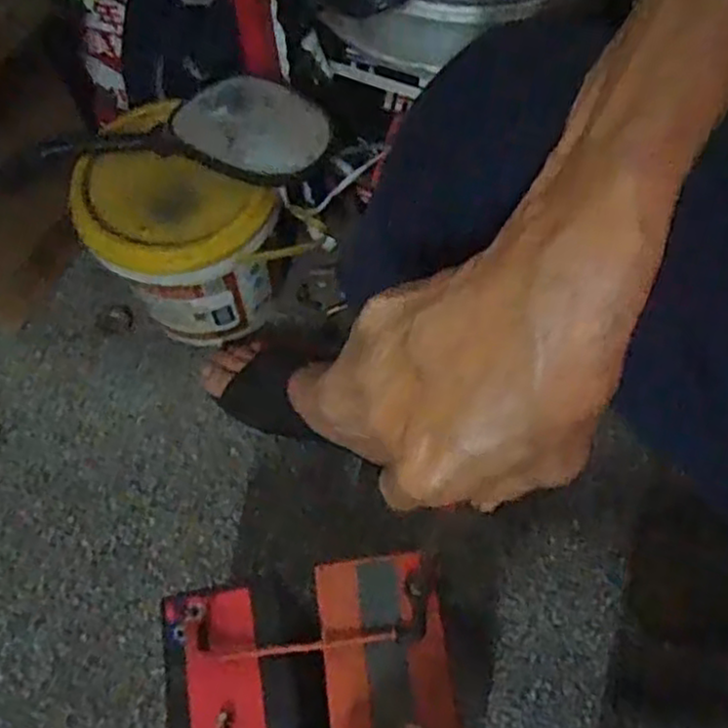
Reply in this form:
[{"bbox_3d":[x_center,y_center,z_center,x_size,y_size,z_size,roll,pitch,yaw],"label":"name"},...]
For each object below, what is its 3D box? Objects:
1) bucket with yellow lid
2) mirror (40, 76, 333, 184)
[{"bbox_3d":[-0.165,-0.103,0.663,0.138,0.202,0.144,-1,62,1],"label":"bucket with yellow lid"},{"bbox_3d":[-0.091,-0.188,0.592,0.126,0.031,0.081,13,83,5],"label":"mirror"}]

